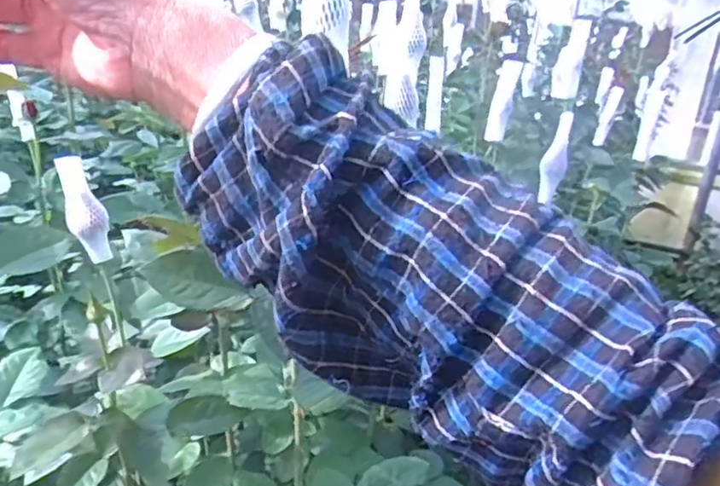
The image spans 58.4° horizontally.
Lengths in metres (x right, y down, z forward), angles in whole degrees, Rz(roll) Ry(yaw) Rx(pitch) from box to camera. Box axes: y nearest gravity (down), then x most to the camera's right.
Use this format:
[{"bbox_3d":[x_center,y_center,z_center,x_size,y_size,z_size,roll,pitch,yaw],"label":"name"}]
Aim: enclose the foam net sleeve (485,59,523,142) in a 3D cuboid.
[{"bbox_3d":[0.186,-0.182,0.841,0.022,0.122,0.034,4,48,-3],"label":"foam net sleeve"}]

